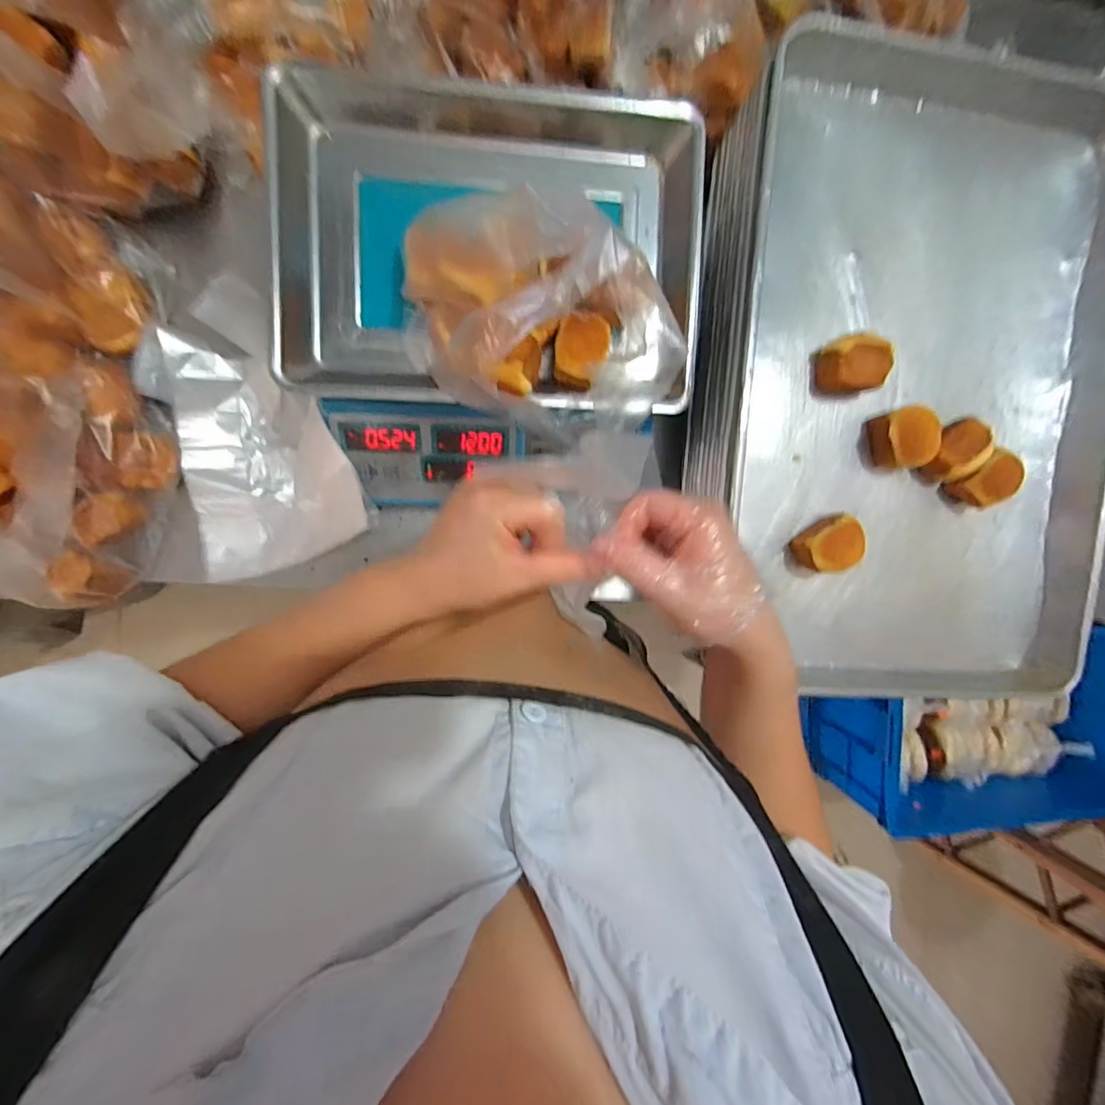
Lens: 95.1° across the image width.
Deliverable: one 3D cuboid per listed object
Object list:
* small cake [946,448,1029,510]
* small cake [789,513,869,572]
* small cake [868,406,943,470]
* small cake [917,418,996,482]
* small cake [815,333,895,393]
[{"bbox_3d":[0.451,-0.073,0.526,0.047,0.046,0.051,-1,94,-7],"label":"small cake"},{"bbox_3d":[0.277,-0.006,0.508,0.062,0.051,0.049,-33,97,-4],"label":"small cake"},{"bbox_3d":[0.356,-0.116,0.511,0.046,0.050,0.058,-14,96,-6],"label":"small cake"},{"bbox_3d":[0.407,-0.105,0.519,0.060,0.042,0.061,-8,95,-7],"label":"small cake"},{"bbox_3d":[0.296,-0.186,0.499,0.057,0.051,0.052,0,94,-7],"label":"small cake"}]

